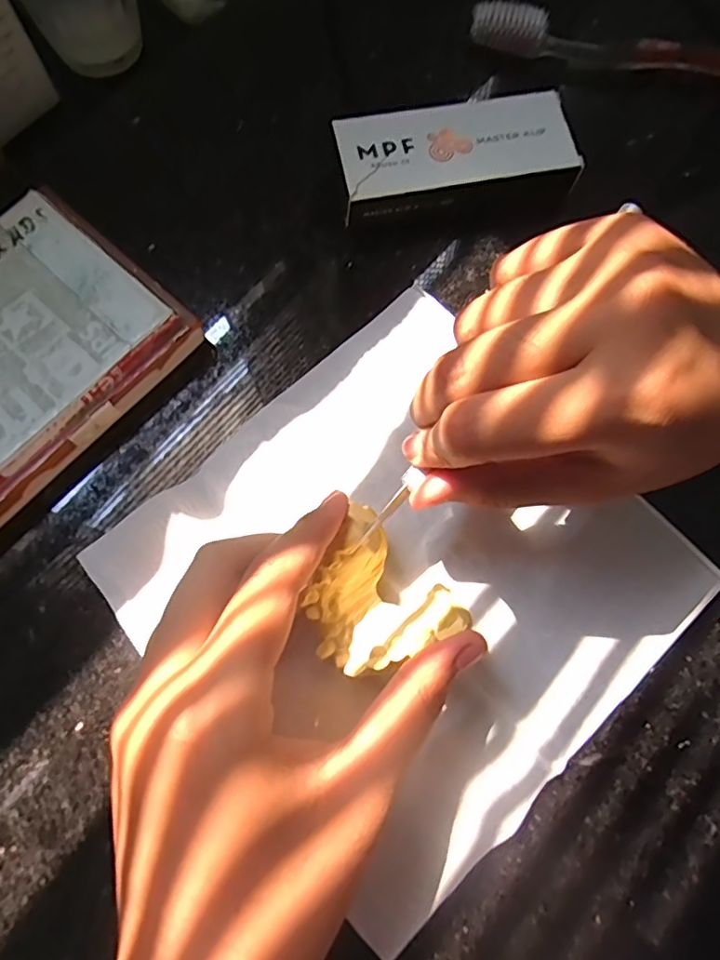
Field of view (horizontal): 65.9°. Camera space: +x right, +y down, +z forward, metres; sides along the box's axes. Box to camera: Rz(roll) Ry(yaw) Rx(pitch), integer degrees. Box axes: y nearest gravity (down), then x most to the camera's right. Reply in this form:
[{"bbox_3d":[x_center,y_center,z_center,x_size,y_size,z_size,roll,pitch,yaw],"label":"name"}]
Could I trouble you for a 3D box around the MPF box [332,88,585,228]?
[{"bbox_3d":[0.042,-0.141,0.247,0.101,0.019,0.049,-14,76,-5],"label":"MPF box"}]

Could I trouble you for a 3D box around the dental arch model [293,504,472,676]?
[{"bbox_3d":[0.002,0.041,0.186,0.041,0.025,0.048,-41,80,-11],"label":"dental arch model"}]

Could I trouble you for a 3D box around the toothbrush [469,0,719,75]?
[{"bbox_3d":[0.150,-0.207,0.273,0.191,0.018,0.019,10,75,1],"label":"toothbrush"}]

